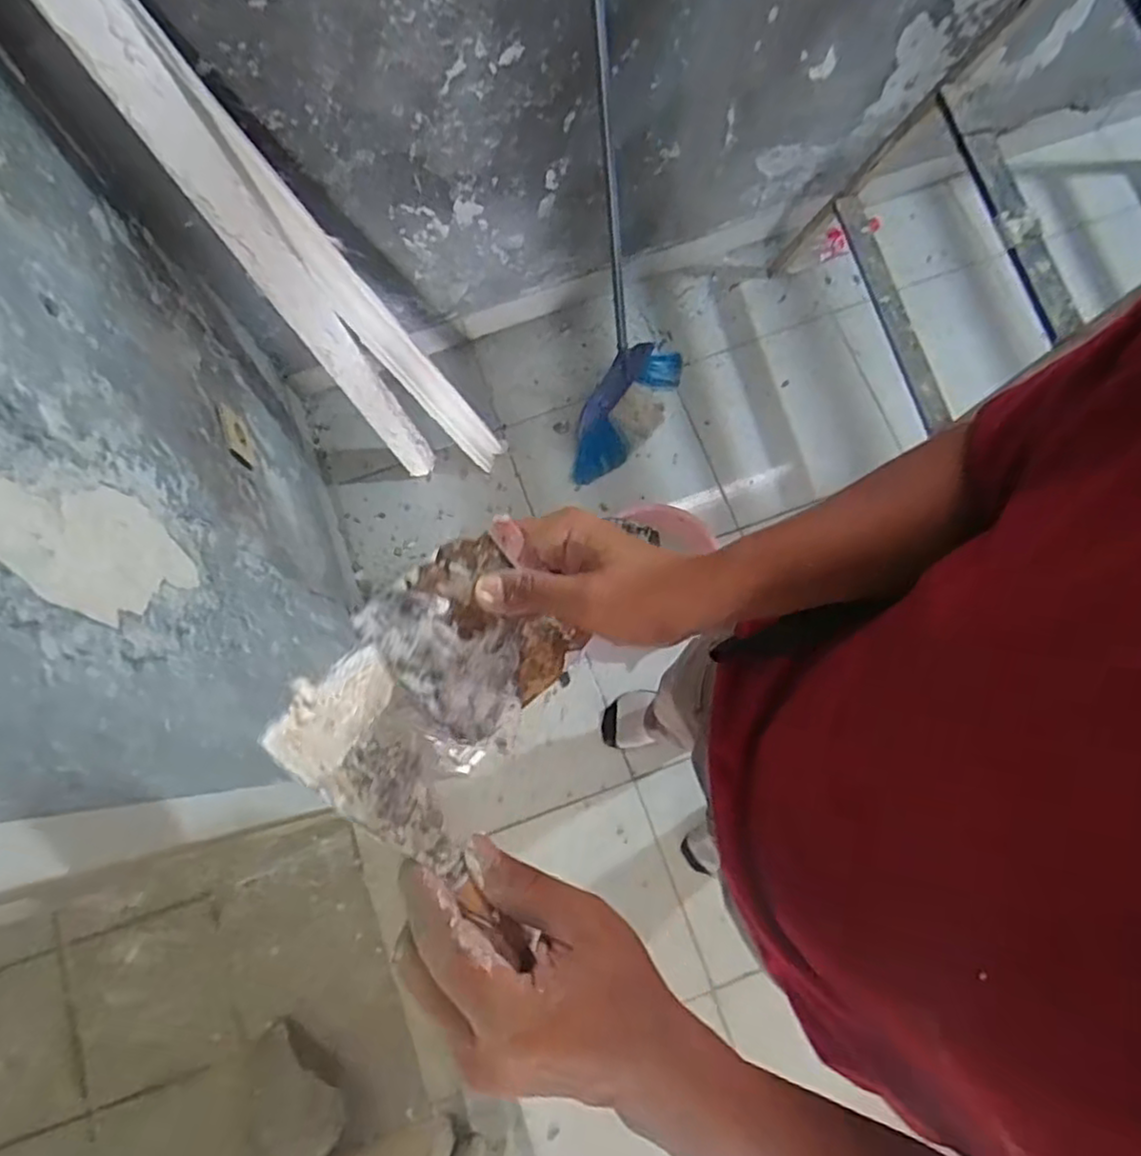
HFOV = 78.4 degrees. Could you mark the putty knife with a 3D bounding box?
[{"bbox_3d":[-0.057,0.099,0.292,0.011,0.065,0.152,-27,109,26],"label":"putty knife"}]

